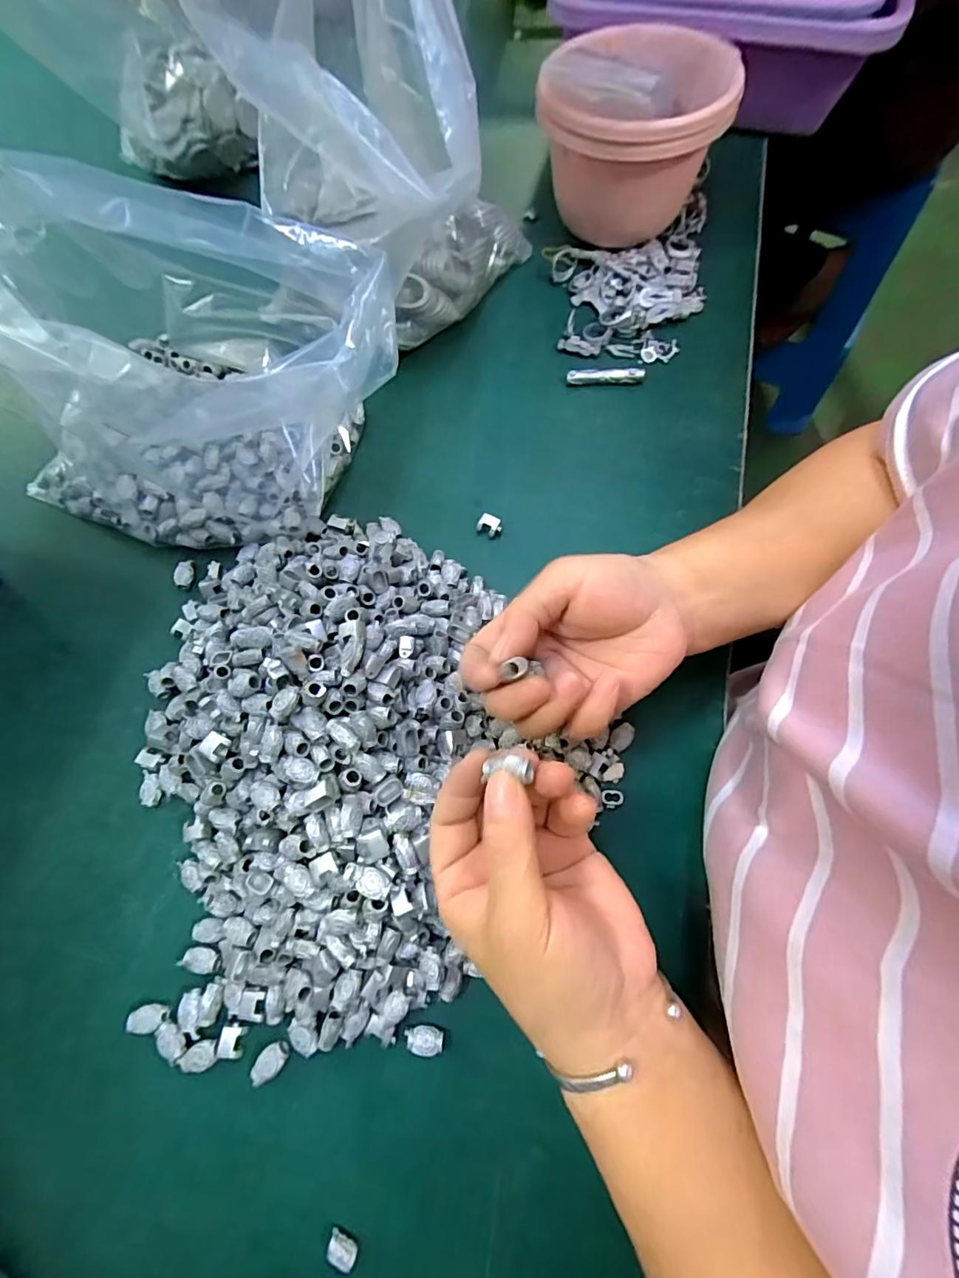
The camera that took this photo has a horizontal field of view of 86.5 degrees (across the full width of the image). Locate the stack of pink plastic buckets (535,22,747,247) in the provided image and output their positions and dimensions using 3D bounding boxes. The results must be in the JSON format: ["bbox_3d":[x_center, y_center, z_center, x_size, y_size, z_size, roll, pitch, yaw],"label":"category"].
[{"bbox_3d":[0.127,-0.417,0.427,0.144,0.119,0.146,19,73,9],"label":"stack of pink plastic buckets"}]

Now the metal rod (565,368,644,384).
[{"bbox_3d":[0.101,-0.210,0.407,0.060,0.010,0.009,0,71,3],"label":"metal rod"}]

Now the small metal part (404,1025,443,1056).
[{"bbox_3d":[-0.029,0.212,0.269,0.020,0.009,0.011,12,72,6],"label":"small metal part"}]

